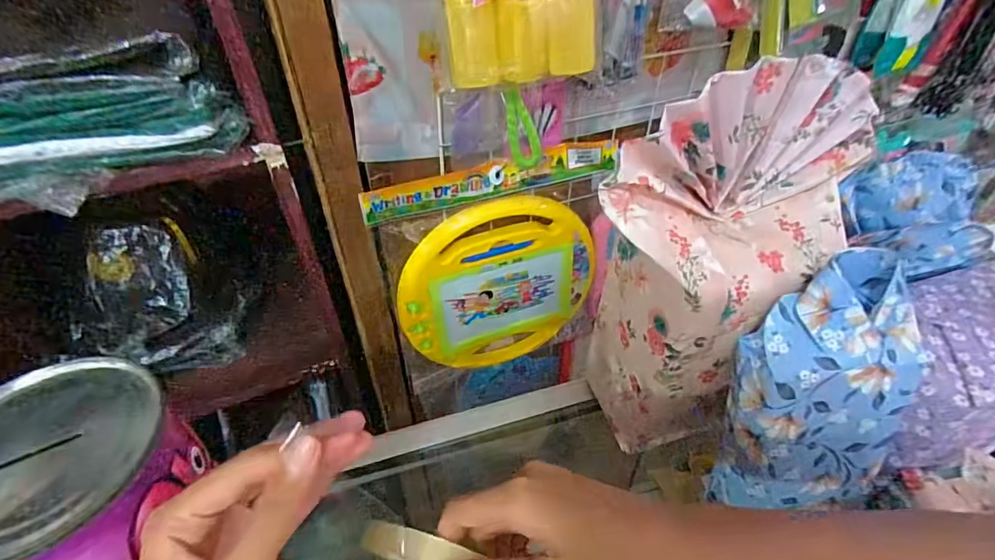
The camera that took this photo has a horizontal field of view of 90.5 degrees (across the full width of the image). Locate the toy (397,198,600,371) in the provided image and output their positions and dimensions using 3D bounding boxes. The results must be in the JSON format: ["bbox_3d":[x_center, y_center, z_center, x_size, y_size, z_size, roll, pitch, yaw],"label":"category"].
[{"bbox_3d":[0.003,0.019,0.690,0.263,0.272,0.031,-13,43,-14],"label":"toy"}]

